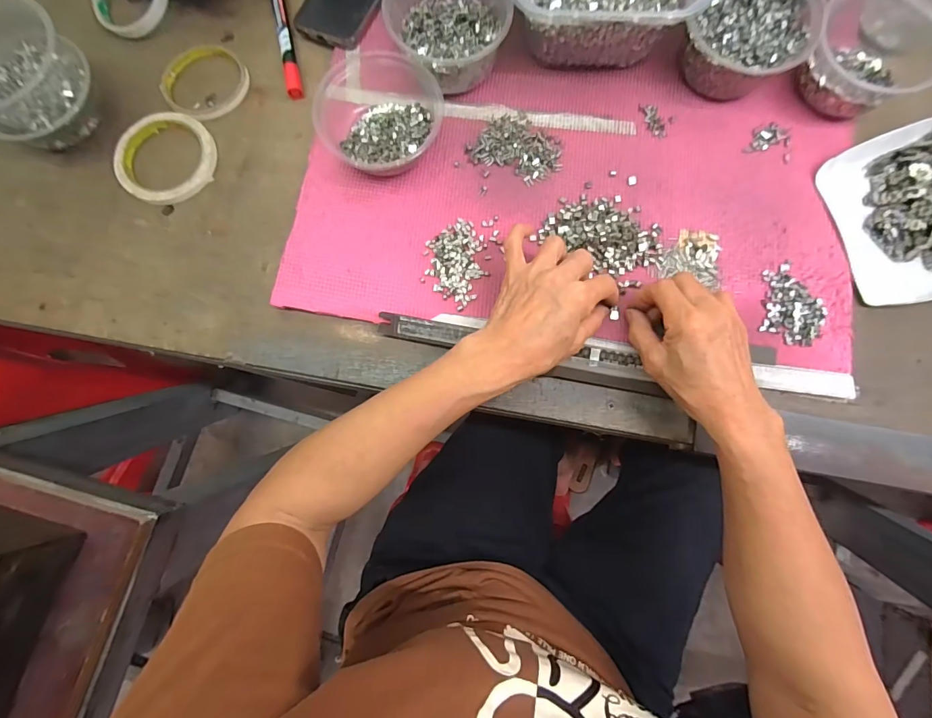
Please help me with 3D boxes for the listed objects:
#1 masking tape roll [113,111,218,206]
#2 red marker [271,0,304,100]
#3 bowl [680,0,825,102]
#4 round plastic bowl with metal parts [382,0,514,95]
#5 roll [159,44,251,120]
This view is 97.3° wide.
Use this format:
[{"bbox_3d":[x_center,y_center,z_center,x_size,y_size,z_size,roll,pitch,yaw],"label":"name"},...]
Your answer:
[{"bbox_3d":[-0.306,-0.206,0.416,0.097,0.010,0.102,0,83,2],"label":"masking tape roll"},{"bbox_3d":[-0.193,-0.348,0.435,0.015,0.013,0.155,-13,83,0],"label":"red marker"},{"bbox_3d":[0.263,-0.305,0.387,0.105,0.056,0.115,0,80,1],"label":"bowl"},{"bbox_3d":[-0.016,-0.317,0.392,0.110,0.061,0.111,0,80,1],"label":"round plastic bowl with metal parts"},{"bbox_3d":[-0.276,-0.293,0.432,0.084,0.009,0.084,0,83,2],"label":"roll"}]

